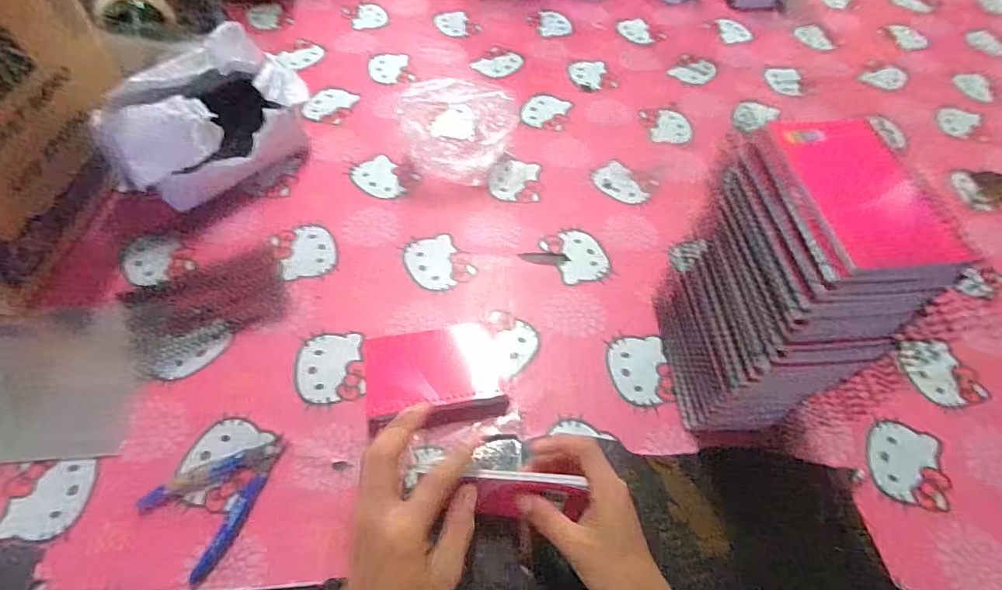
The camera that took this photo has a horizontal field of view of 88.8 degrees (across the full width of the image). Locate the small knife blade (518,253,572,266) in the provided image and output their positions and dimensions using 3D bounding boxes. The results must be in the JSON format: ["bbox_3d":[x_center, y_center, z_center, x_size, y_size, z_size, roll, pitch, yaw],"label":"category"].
[{"bbox_3d":[0.052,-0.044,0.606,0.058,0.004,0.019,2,56,-2],"label":"small knife blade"}]

